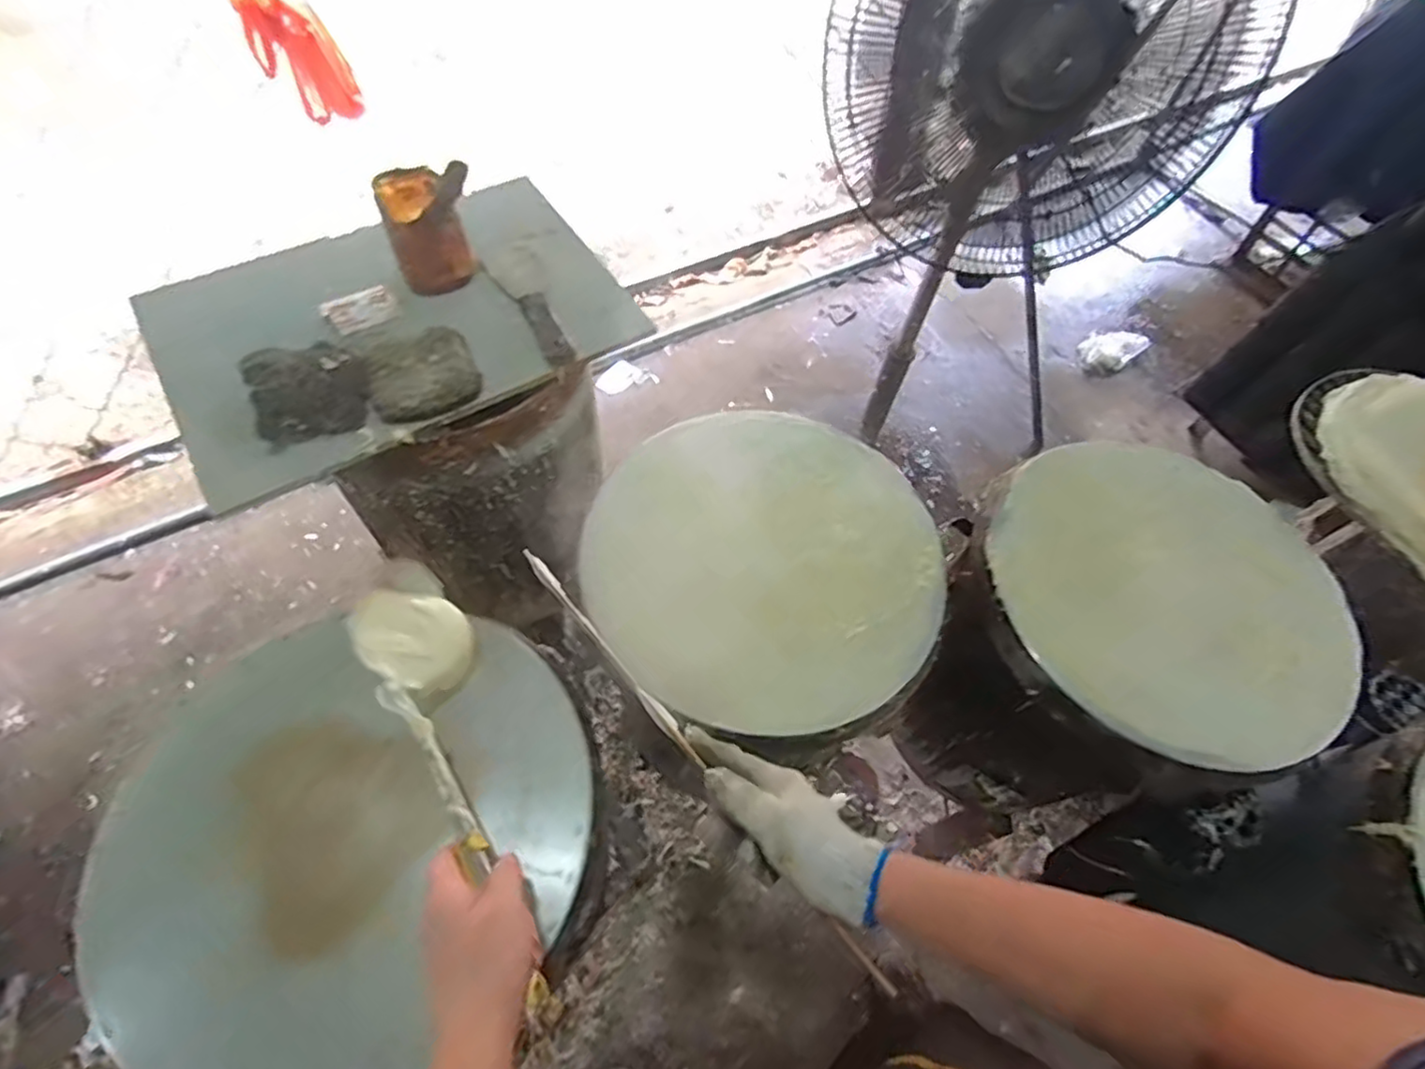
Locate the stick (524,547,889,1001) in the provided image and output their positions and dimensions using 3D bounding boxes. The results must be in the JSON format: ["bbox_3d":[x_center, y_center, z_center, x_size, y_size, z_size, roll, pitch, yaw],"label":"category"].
[{"bbox_3d":[-0.017,0.175,0.528,0.013,0.013,0.441,-37,75,-22],"label":"stick"}]

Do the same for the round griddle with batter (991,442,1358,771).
[{"bbox_3d":[0.502,0.056,0.716,0.378,0.040,0.348,2,59,-3],"label":"round griddle with batter"}]

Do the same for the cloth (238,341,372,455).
[{"bbox_3d":[-0.403,-0.147,0.657,0.104,0.054,0.099,-22,63,-16],"label":"cloth"}]

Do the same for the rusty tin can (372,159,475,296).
[{"bbox_3d":[-0.326,-0.351,0.739,0.078,0.145,0.108,-34,67,-21],"label":"rusty tin can"}]

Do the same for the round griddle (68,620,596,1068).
[{"bbox_3d":[-0.310,0.251,0.582,0.365,0.066,0.383,2,59,-3],"label":"round griddle"}]

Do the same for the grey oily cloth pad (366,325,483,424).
[{"bbox_3d":[-0.309,-0.172,0.696,0.109,0.017,0.109,-23,64,-17],"label":"grey oily cloth pad"}]

